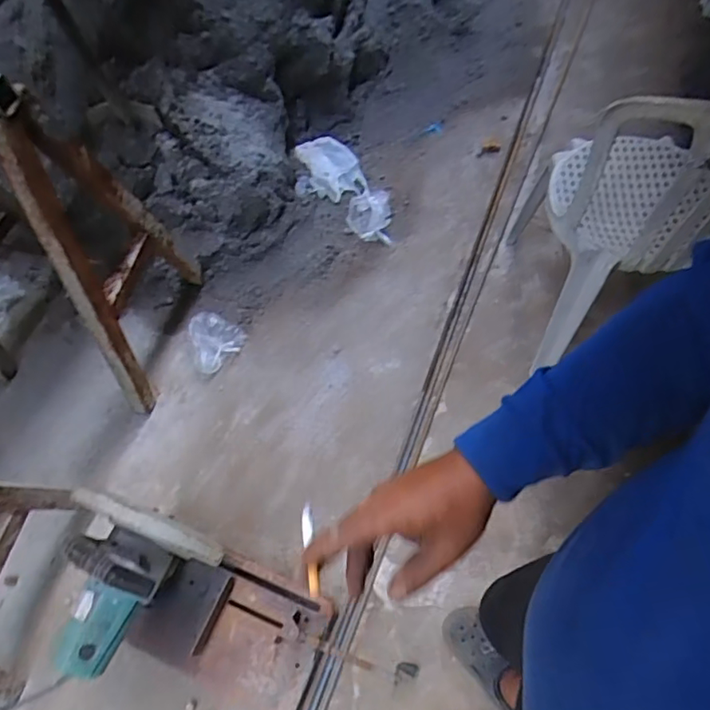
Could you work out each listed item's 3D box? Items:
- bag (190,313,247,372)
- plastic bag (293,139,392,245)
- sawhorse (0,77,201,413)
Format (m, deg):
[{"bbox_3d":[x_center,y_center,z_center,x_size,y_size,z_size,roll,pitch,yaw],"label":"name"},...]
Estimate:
[{"bbox_3d":[-0.432,-0.040,1.635,0.168,0.045,0.169,27,66,18],"label":"bag"},{"bbox_3d":[-0.047,-0.558,1.885,0.262,0.088,0.491,-29,63,-12],"label":"plastic bag"},{"bbox_3d":[-0.803,-0.279,1.325,0.520,0.831,0.463,7,61,8],"label":"sawhorse"}]

